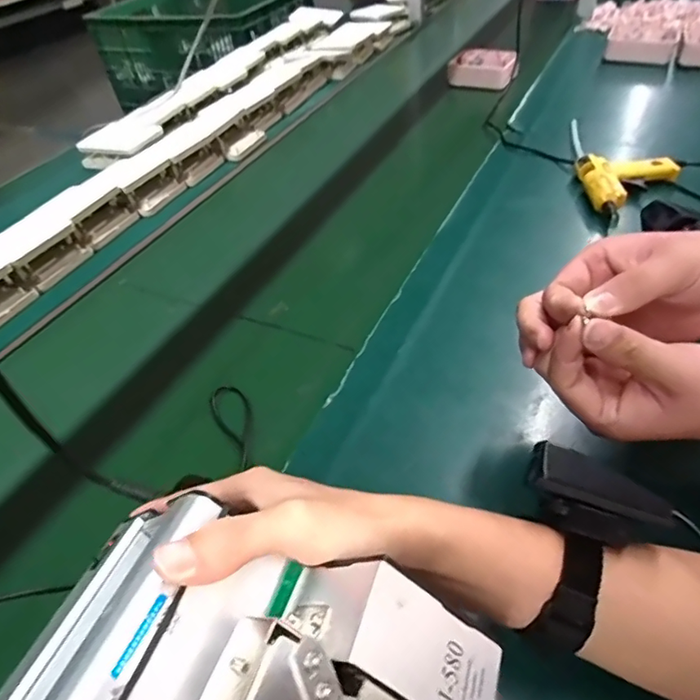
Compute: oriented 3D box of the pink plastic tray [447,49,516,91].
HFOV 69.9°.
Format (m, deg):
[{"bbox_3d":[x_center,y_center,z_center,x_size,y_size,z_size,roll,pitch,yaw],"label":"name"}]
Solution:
[{"bbox_3d":[0.279,-0.584,1.041,0.134,0.048,0.086,22,53,26],"label":"pink plastic tray"}]

